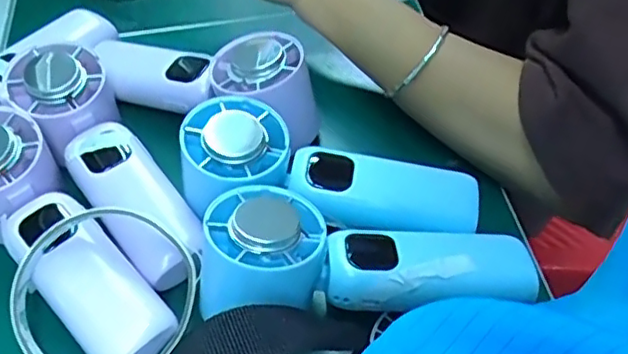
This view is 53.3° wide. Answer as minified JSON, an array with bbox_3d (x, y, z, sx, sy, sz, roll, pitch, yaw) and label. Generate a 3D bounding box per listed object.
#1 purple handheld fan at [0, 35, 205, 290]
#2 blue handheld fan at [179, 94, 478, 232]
[{"bbox_3d":[-0.110,-0.008,0.337,0.049,0.050,0.155,-31,75,-23],"label":"purple handheld fan"},{"bbox_3d":[0.006,0.004,0.322,0.151,0.038,0.058,15,51,-4],"label":"blue handheld fan"}]

